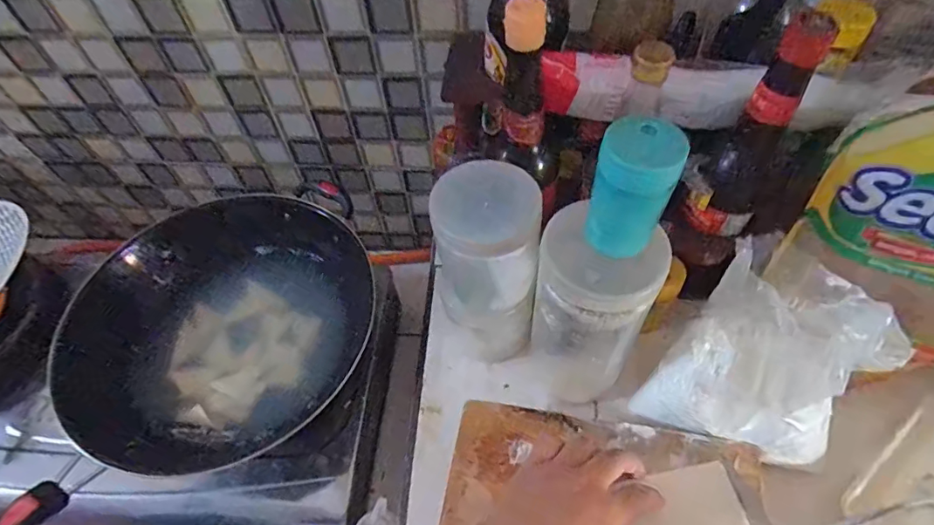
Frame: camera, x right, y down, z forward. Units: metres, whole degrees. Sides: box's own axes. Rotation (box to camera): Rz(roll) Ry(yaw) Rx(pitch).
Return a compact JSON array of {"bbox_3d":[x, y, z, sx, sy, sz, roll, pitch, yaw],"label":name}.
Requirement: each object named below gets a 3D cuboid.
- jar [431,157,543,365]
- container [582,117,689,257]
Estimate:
[{"bbox_3d":[0.020,0.008,0.471,0.085,0.199,0.078,-2,55,3],"label":"jar"},{"bbox_3d":[0.105,-0.046,0.325,0.046,0.081,0.044,-2,55,3],"label":"container"}]

